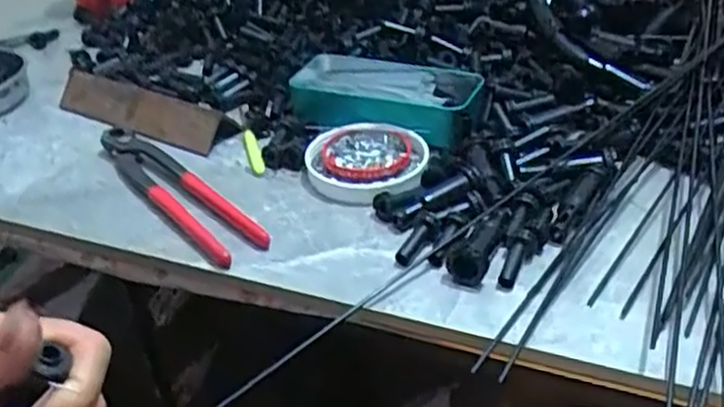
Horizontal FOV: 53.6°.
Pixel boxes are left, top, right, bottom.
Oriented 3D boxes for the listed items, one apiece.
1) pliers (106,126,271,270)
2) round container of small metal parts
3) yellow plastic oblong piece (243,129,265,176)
[{"bbox_3d":[-0.139,-0.013,0.524,0.040,0.016,0.206,-27,40,-30],"label":"pliers"},{"bbox_3d":[0.002,-0.031,0.538,0.089,0.016,0.093,-3,34,2],"label":"round container of small metal parts"},{"bbox_3d":[-0.084,-0.039,0.559,0.009,0.008,0.058,-12,34,-12],"label":"yellow plastic oblong piece"}]

